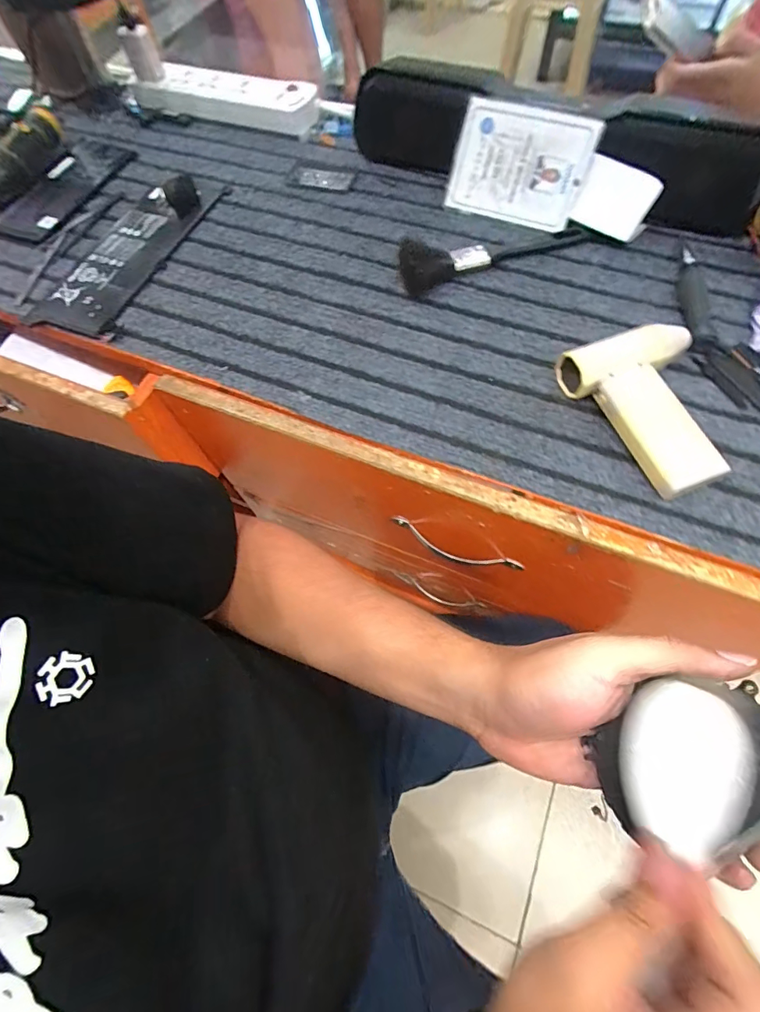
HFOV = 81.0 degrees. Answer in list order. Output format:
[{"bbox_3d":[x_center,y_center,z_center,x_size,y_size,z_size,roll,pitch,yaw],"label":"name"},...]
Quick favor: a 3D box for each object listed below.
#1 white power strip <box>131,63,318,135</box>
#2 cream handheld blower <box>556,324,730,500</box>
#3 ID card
[{"bbox_3d":[-0.206,-0.526,0.570,0.259,0.036,0.058,17,67,11],"label":"white power strip"},{"bbox_3d":[0.226,-0.084,0.356,0.099,0.034,0.138,-27,66,-9],"label":"cream handheld blower"},{"bbox_3d":[0.142,-0.347,0.455,0.132,0.092,0.011,22,33,13],"label":"ID card"}]

